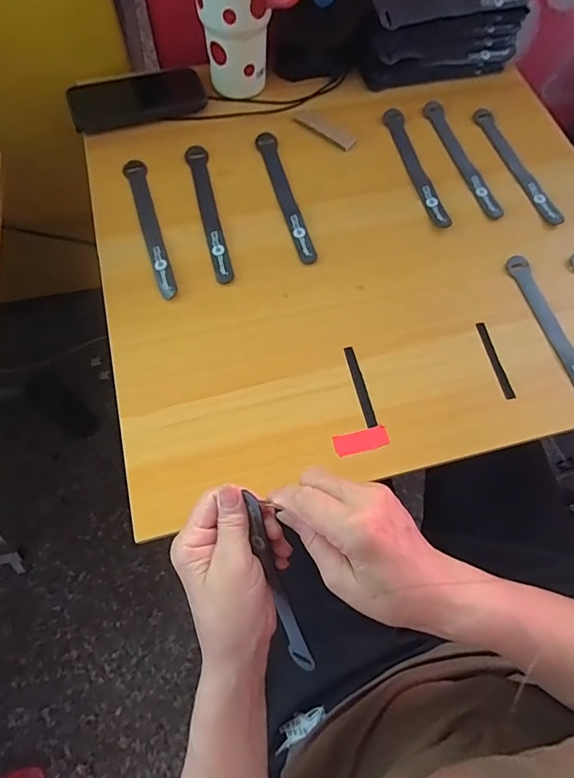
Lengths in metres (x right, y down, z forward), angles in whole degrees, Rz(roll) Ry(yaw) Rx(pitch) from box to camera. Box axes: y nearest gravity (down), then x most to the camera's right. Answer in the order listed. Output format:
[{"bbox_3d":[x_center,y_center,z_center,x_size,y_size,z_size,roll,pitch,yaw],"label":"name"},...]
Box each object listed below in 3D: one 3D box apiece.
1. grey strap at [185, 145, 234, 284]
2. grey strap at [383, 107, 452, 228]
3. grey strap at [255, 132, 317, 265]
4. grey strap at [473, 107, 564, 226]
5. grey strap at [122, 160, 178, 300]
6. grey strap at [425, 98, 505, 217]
[{"bbox_3d":[-0.086,-0.200,0.504,0.024,0.004,0.198,-13,68,-8],"label":"grey strap"},{"bbox_3d":[0.153,-0.268,0.543,0.024,0.010,0.199,-15,67,5],"label":"grey strap"},{"bbox_3d":[-0.003,-0.224,0.517,0.023,0.004,0.195,-13,68,-8],"label":"grey strap"},{"bbox_3d":[0.278,-0.274,0.549,0.021,0.007,0.192,-14,68,-8],"label":"grey strap"},{"bbox_3d":[-0.148,-0.179,0.492,0.024,0.004,0.194,-18,68,-10],"label":"grey strap"},{"bbox_3d":[0.215,-0.285,0.554,0.024,0.007,0.194,-15,68,-9],"label":"grey strap"}]

